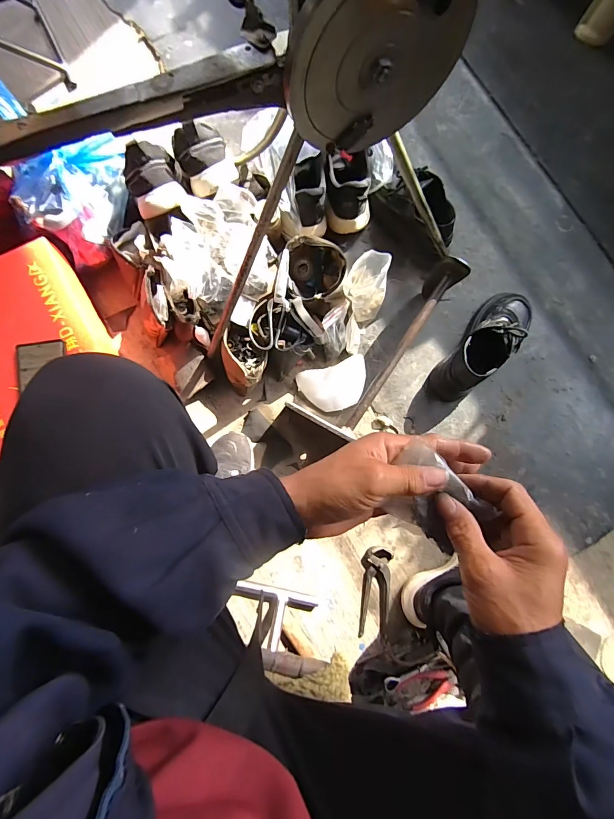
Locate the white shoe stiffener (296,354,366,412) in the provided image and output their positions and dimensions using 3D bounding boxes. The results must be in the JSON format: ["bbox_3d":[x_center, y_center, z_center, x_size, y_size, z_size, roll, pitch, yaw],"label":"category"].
[{"bbox_3d":[0.059,-0.048,0.730,0.139,0.044,0.092,-18,84,-5],"label":"white shoe stiffener"}]

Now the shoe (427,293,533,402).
[{"bbox_3d":[0.346,-0.123,0.707,0.100,0.107,0.244,41,83,3],"label":"shoe"}]

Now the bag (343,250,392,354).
[{"bbox_3d":[0.109,-0.208,0.722,0.085,0.082,0.191,12,108,-1],"label":"bag"}]

